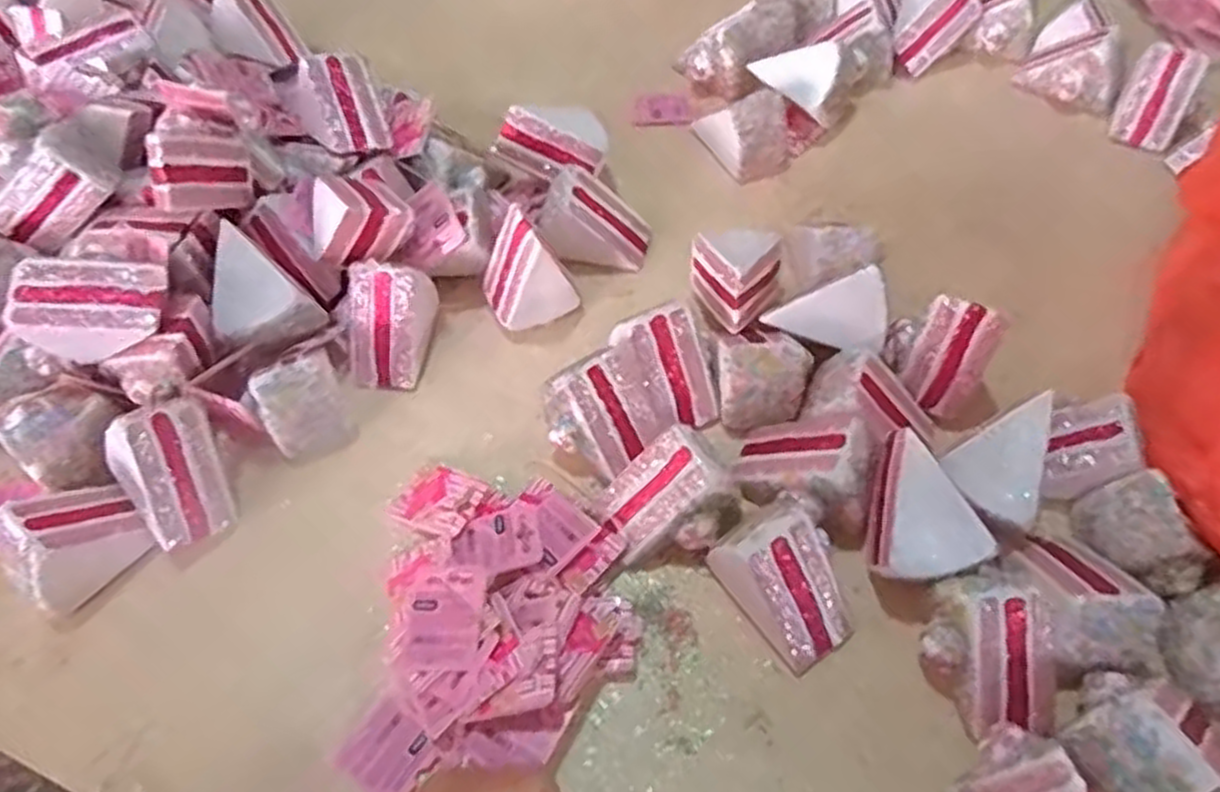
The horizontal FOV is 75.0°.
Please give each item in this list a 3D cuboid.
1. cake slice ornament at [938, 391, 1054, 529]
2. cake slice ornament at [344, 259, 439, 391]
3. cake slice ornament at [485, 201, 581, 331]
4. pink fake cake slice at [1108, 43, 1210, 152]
[{"bbox_3d":[0.246,0.039,0.510,0.055,0.037,0.082,16,80,14],"label":"cake slice ornament"},{"bbox_3d":[-0.168,-0.051,0.595,0.063,0.062,0.070,10,57,7],"label":"cake slice ornament"},{"bbox_3d":[-0.066,-0.098,0.612,0.063,0.081,0.052,-25,60,-16],"label":"cake slice ornament"},{"bbox_3d":[0.512,-0.280,0.741,0.056,0.061,0.079,27,61,17],"label":"pink fake cake slice"}]

